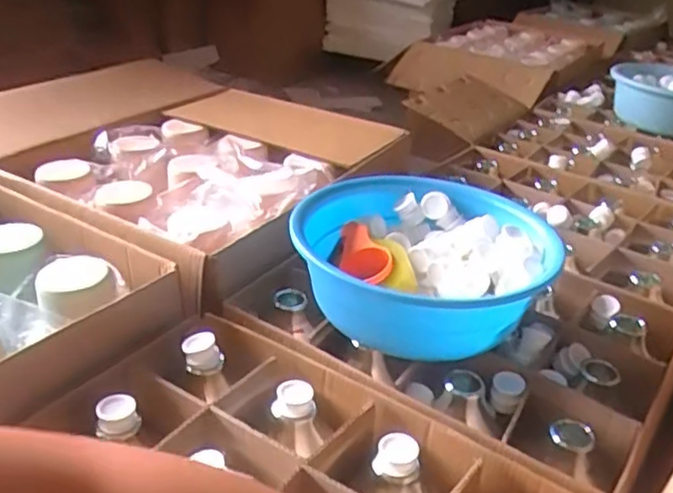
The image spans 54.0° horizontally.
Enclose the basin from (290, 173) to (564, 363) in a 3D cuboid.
[{"bbox_3d":[0.109,0.028,0.935,0.336,0.142,0.325,5,32,-3],"label":"basin"}]

